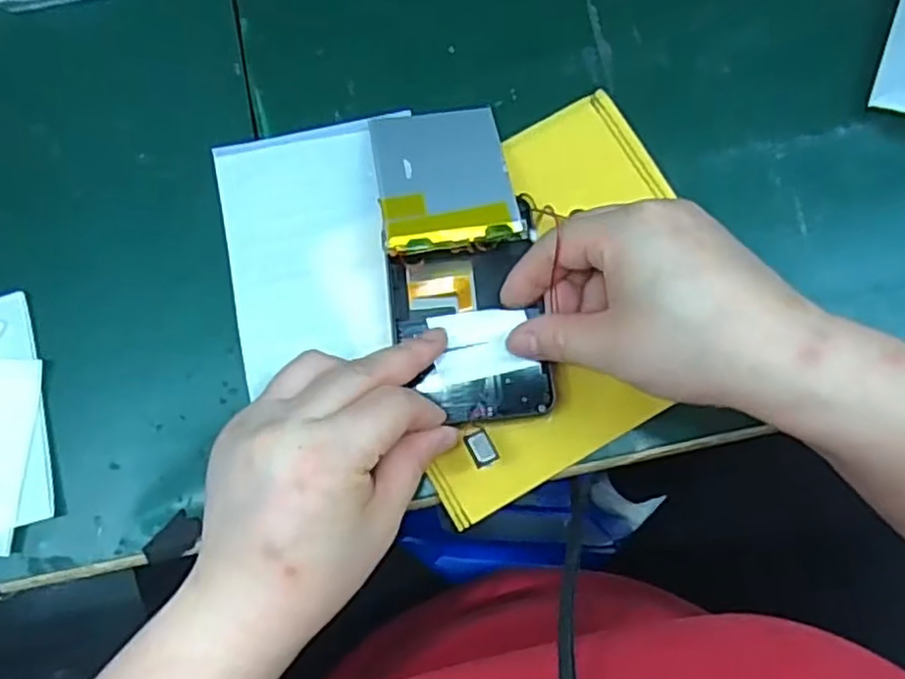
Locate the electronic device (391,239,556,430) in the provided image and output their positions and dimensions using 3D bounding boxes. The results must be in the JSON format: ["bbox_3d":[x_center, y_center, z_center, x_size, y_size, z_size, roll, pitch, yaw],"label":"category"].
[{"bbox_3d":[0.008,-0.003,0.328,0.066,0.014,0.083,-8,80,-1],"label":"electronic device"}]

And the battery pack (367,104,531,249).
[{"bbox_3d":[-0.005,-0.078,0.334,0.061,0.004,0.082,-9,60,-5],"label":"battery pack"}]

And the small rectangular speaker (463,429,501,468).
[{"bbox_3d":[0.013,0.048,0.308,0.012,0.004,0.016,-15,61,-16],"label":"small rectangular speaker"}]

